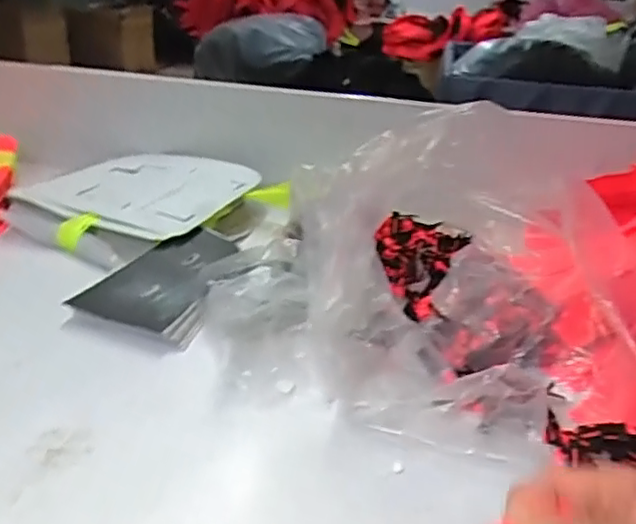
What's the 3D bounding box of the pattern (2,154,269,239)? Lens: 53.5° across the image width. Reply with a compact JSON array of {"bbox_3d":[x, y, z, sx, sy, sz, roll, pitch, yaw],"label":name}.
[{"bbox_3d":[-0.284,-0.128,1.058,0.324,0.037,0.299,15,34,26],"label":"pattern"}]

